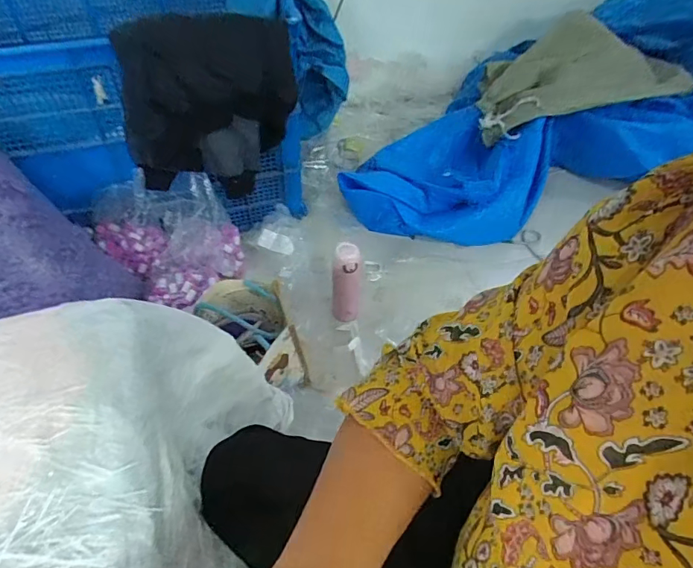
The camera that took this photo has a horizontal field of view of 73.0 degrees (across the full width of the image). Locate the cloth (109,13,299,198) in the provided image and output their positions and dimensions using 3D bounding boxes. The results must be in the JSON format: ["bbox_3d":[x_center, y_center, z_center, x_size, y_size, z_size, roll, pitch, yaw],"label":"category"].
[{"bbox_3d":[-0.288,-0.375,1.000,0.354,0.383,0.102,-10,50,-11],"label":"cloth"}]

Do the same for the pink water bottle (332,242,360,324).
[{"bbox_3d":[0.001,-0.005,1.080,0.061,0.189,0.062,4,49,1],"label":"pink water bottle"}]

